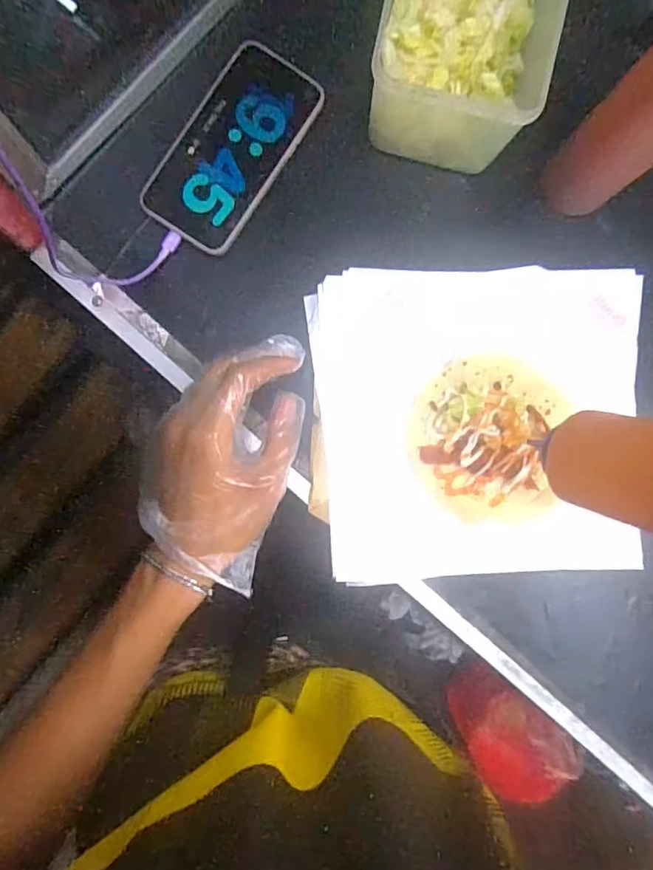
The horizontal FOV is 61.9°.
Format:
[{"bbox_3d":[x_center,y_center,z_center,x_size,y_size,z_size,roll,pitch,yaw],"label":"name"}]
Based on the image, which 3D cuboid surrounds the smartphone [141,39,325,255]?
[{"bbox_3d":[-0.079,-0.240,0.458,0.084,0.013,0.170,33,87,-2],"label":"smartphone"}]

